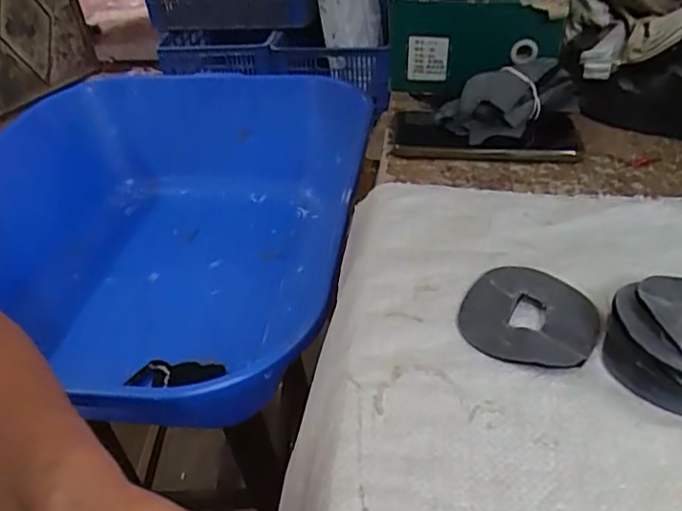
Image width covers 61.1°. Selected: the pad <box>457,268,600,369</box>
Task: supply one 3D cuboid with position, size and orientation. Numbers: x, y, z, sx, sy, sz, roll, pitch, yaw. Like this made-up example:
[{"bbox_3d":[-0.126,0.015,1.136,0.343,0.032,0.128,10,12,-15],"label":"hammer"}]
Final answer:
[{"bbox_3d":[0.114,0.036,0.349,0.076,0.006,0.081,16,42,22],"label":"pad"}]

